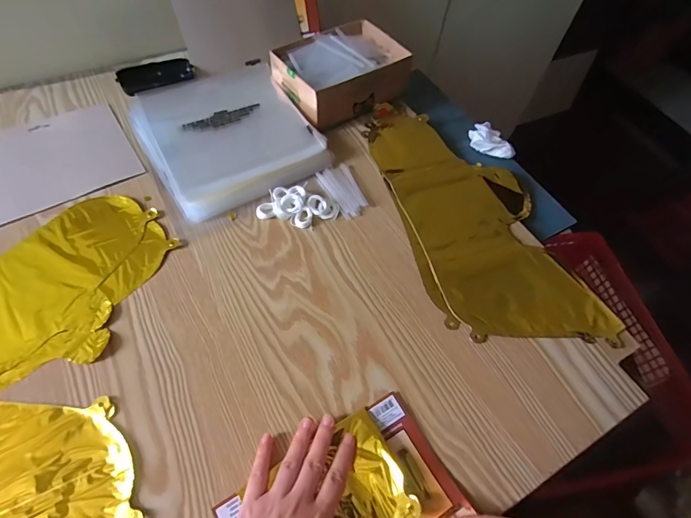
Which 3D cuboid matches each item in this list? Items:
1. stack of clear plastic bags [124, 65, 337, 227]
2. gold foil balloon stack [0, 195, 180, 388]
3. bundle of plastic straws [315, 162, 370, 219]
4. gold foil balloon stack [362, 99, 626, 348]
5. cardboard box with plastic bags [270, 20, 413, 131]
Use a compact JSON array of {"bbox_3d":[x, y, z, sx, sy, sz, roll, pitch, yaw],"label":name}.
[{"bbox_3d":[-0.169,-0.181,0.557,0.213,0.030,0.238,-28,64,-19],"label":"stack of clear plastic bags"},{"bbox_3d":[-0.431,-0.001,0.441,0.402,0.005,0.242,15,59,5],"label":"gold foil balloon stack"},{"bbox_3d":[-0.002,-0.093,0.530,0.048,0.007,0.086,-22,63,-17],"label":"bundle of plastic straws"},{"bbox_3d":[0.165,-0.071,0.528,0.190,0.004,0.408,-12,60,-11],"label":"gold foil balloon stack"},{"bbox_3d":[-0.009,-0.292,0.609,0.187,0.072,0.147,-31,65,-21],"label":"cardboard box with plastic bags"}]

